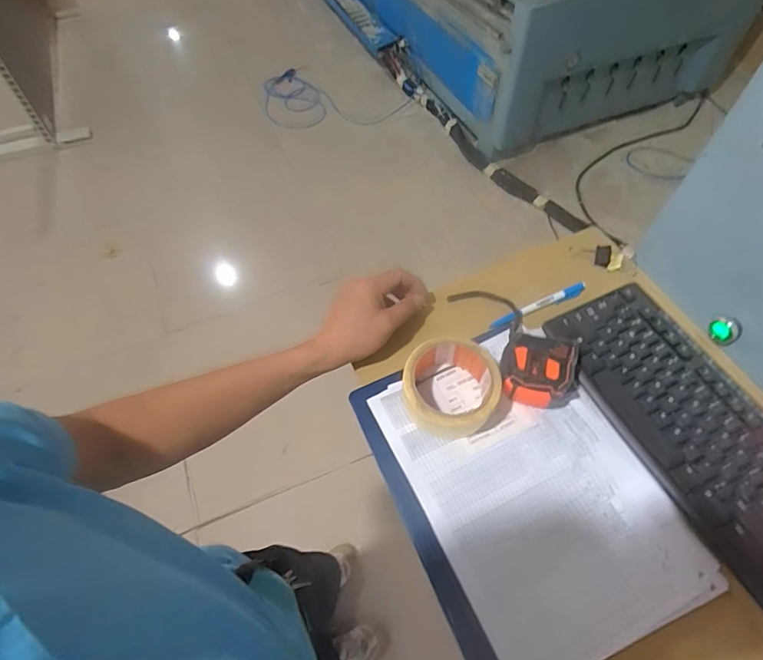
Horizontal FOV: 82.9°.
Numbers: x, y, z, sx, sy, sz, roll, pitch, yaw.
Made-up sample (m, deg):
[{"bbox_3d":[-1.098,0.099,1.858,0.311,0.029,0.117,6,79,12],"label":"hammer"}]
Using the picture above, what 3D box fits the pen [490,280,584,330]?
[{"bbox_3d":[0.197,-0.030,0.540,0.136,0.011,0.015,-21,59,-11],"label":"pen"}]

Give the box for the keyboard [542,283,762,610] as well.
[{"bbox_3d":[0.342,0.135,0.422,0.135,0.021,0.428,-22,61,-12],"label":"keyboard"}]

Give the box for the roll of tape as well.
[{"bbox_3d":[0.073,0.063,0.457,0.093,0.058,0.103,37,65,22],"label":"roll of tape"}]

